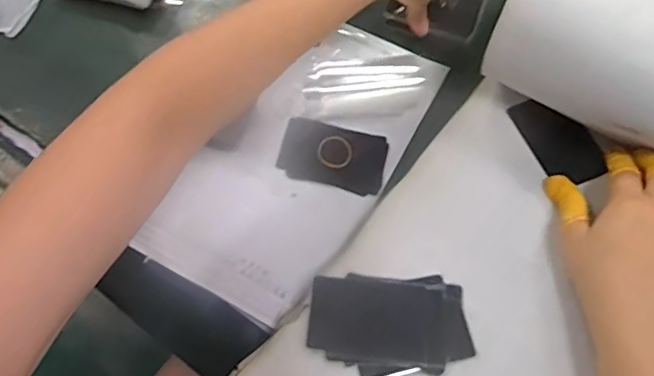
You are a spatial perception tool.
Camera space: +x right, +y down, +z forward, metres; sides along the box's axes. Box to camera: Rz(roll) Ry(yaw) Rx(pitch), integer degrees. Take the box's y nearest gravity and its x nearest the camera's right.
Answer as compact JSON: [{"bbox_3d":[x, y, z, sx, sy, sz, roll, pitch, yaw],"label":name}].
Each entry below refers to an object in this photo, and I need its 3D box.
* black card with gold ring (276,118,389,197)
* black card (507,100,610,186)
[{"bbox_3d":[0.006,-0.030,0.517,0.094,0.007,0.057,12,67,5],"label":"black card with gold ring"},{"bbox_3d":[0.192,-0.041,0.471,0.048,0.008,0.083,-20,68,-7],"label":"black card"}]

